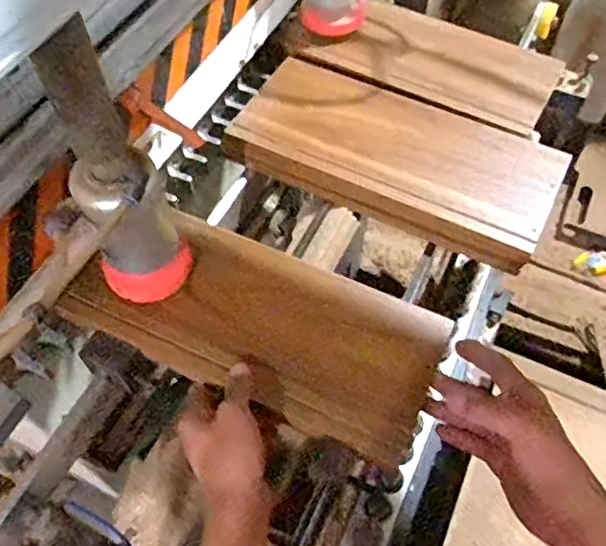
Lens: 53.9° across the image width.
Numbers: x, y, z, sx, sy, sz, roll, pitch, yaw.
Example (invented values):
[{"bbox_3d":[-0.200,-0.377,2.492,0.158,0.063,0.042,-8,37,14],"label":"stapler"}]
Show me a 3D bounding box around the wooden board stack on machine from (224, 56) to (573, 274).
[{"bbox_3d":[0.102,-0.139,0.671,0.354,0.047,0.165,25,61,15],"label":"wooden board stack on machine"}]

